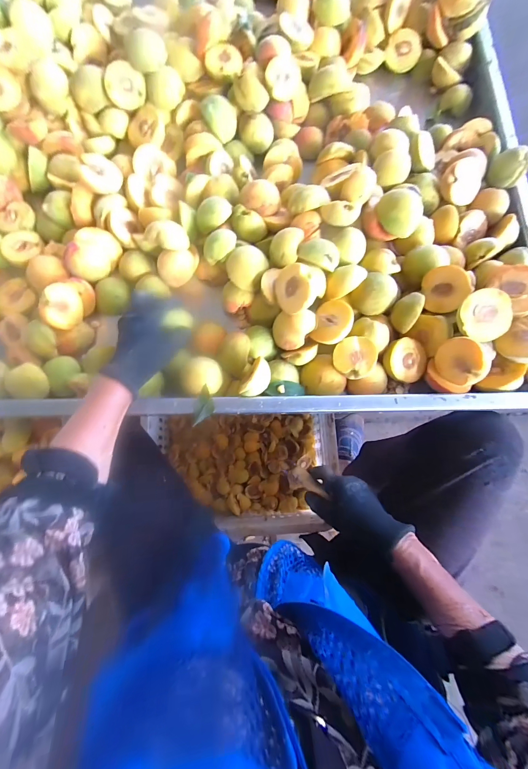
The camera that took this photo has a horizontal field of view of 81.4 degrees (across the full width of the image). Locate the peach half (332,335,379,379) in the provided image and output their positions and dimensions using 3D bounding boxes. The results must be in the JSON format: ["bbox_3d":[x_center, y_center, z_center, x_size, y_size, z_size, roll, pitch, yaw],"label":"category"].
[{"bbox_3d":[0.126,-0.037,0.425,0.056,0.025,0.056,1,93,16],"label":"peach half"}]

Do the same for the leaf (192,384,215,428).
[{"bbox_3d":[-0.080,0.027,0.402,0.028,0.008,0.050,-4,77,-1],"label":"leaf"}]

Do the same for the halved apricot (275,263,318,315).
[{"bbox_3d":[0.044,-0.127,0.409,0.021,0.061,0.060,-16,81,-39],"label":"halved apricot"}]

